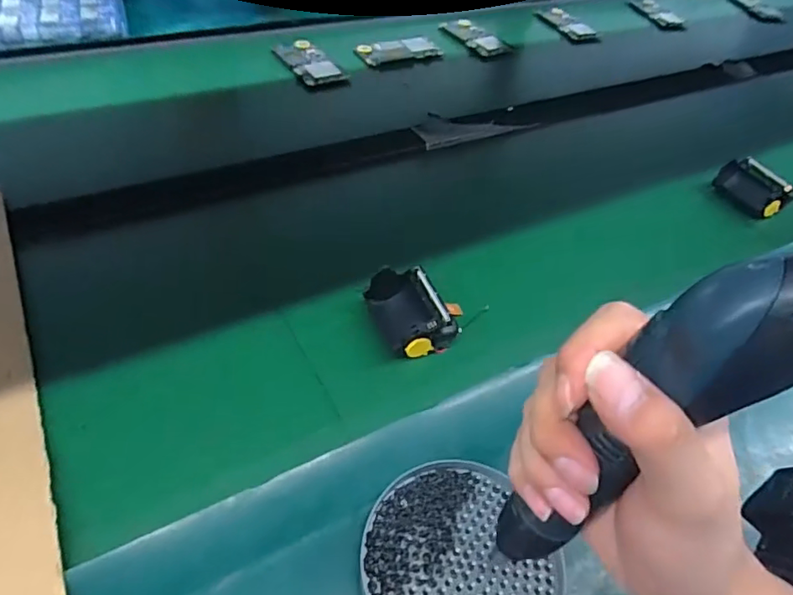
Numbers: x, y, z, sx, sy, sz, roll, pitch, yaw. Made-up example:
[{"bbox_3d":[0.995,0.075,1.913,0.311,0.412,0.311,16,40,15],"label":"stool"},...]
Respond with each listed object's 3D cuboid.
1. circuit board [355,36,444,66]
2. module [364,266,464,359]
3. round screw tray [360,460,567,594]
[{"bbox_3d":[0.005,-0.365,0.804,0.128,0.014,0.051,-19,57,-19],"label":"circuit board"},{"bbox_3d":[0.012,0.007,0.436,0.057,0.033,0.071,-13,50,-21],"label":"module"},{"bbox_3d":[0.035,0.153,0.314,0.105,0.005,0.113,5,46,-5],"label":"round screw tray"}]

